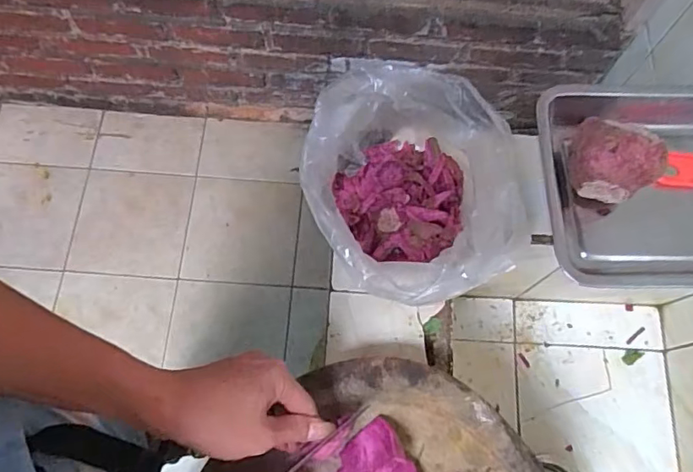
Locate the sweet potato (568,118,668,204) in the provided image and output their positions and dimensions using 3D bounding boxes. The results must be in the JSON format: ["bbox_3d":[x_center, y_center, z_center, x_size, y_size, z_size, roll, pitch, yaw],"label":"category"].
[{"bbox_3d":[0.290,-0.080,0.595,0.089,0.078,0.080,32,73,9],"label":"sweet potato"}]

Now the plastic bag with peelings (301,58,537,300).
[{"bbox_3d":[0.058,-0.045,0.557,0.197,0.111,0.235,1,70,-1],"label":"plastic bag with peelings"}]

